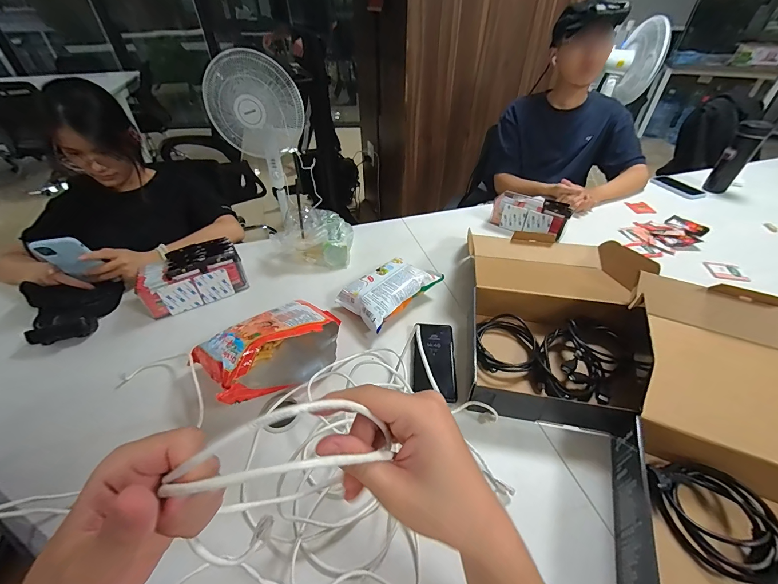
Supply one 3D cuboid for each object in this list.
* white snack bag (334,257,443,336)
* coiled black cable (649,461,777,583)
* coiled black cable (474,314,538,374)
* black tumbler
[{"bbox_3d":[0.001,-0.004,0.725,0.133,0.071,0.203,32,52,32],"label":"white snack bag"},{"bbox_3d":[0.416,0.281,0.419,0.100,0.050,0.130,-20,45,-20],"label":"coiled black cable"},{"bbox_3d":[0.225,0.098,0.636,0.106,0.031,0.131,8,43,10],"label":"coiled black cable"},{"bbox_3d":[1.134,-0.433,1.077,0.073,0.222,0.063,32,51,31],"label":"black tumbler"}]

